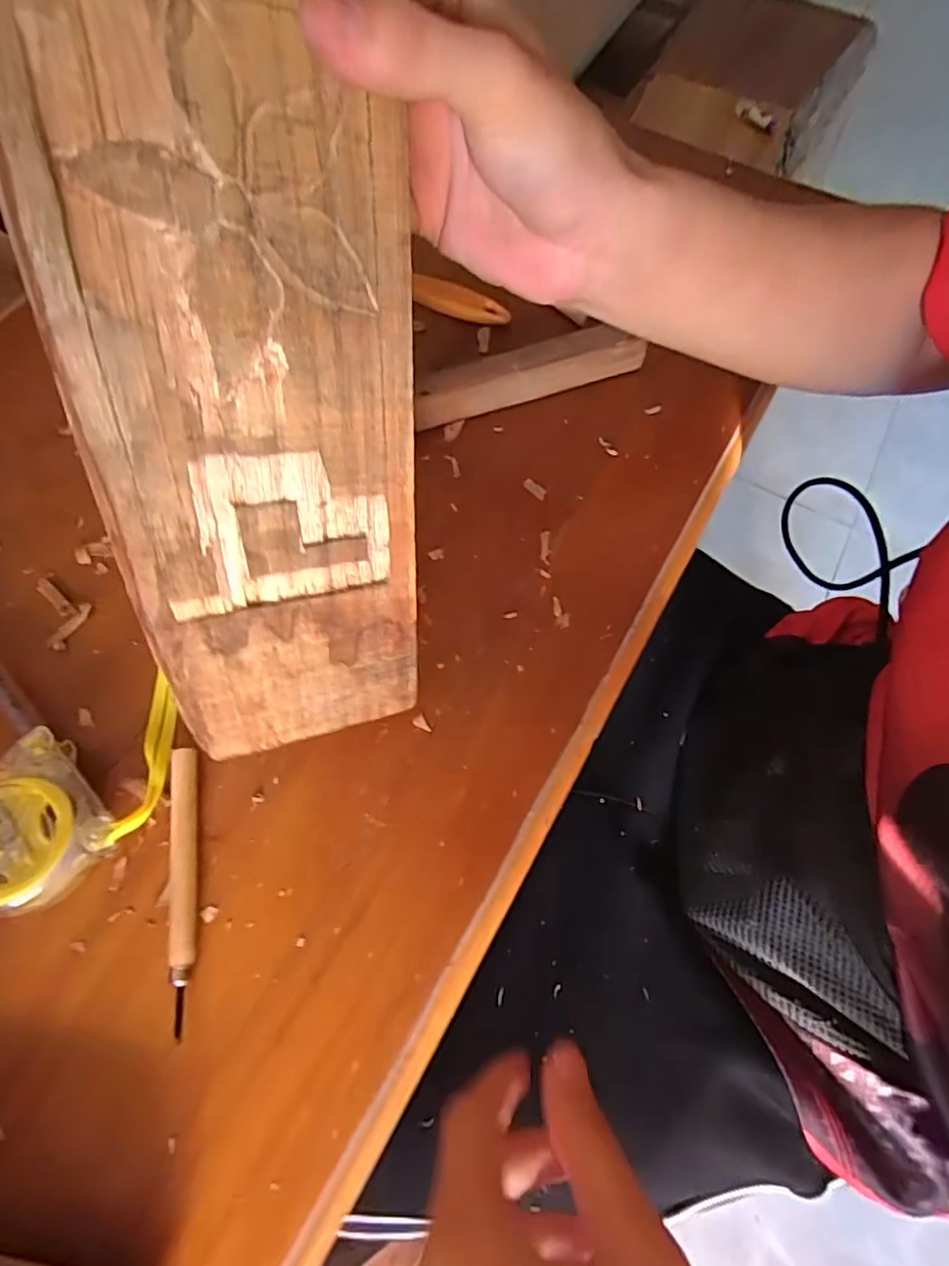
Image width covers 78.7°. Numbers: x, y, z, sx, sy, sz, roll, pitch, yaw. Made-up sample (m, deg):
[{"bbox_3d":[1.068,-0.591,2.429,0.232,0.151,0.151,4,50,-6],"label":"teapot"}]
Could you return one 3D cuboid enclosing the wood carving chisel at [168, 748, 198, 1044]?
[{"bbox_3d":[-0.139,0.118,0.277,0.012,0.011,0.123,-9,70,-5],"label":"wood carving chisel"}]

